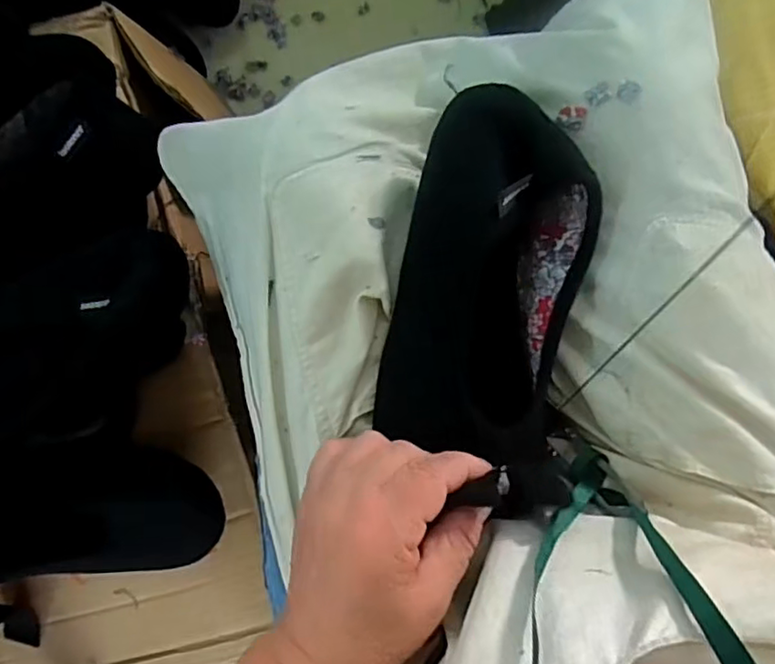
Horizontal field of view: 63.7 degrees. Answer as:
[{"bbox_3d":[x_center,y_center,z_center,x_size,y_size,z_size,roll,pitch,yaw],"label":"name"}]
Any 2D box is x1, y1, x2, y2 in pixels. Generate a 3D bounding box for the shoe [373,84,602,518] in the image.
[{"bbox_3d":[0.053,-0.015,0.333,0.105,0.057,0.209,2,96,3],"label":"shoe"}]

